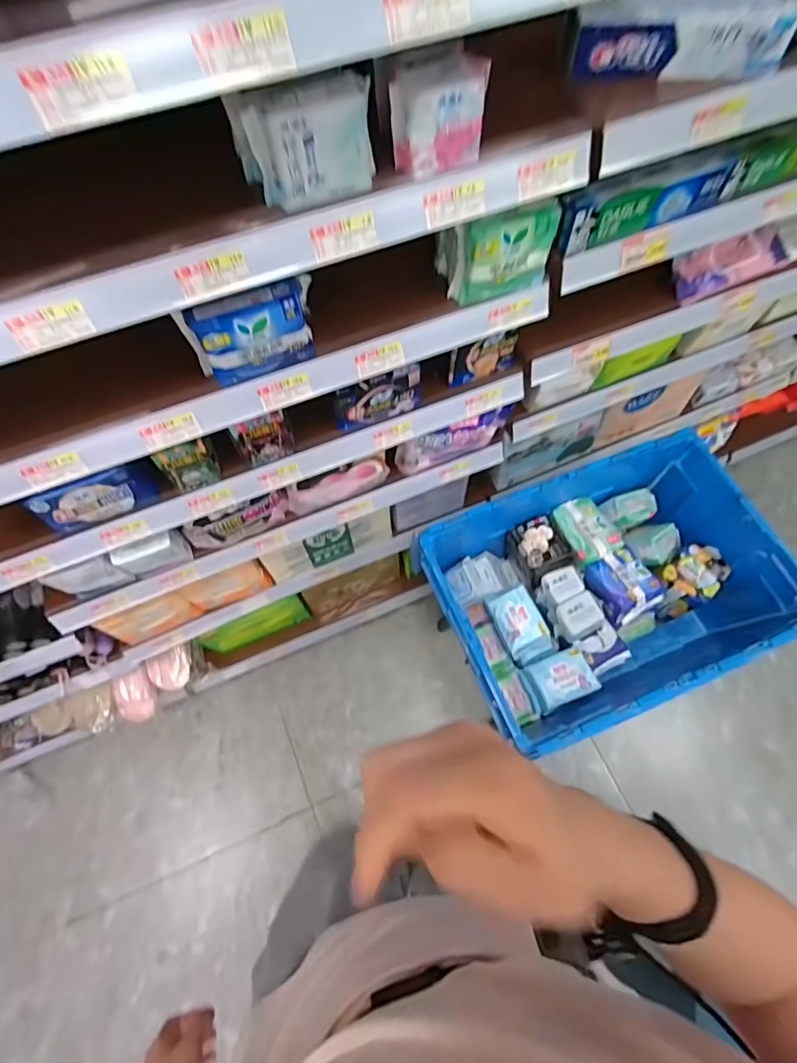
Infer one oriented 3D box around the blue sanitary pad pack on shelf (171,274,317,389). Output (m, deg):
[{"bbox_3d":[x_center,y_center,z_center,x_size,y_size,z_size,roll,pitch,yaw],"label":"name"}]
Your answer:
[{"bbox_3d":[-0.159,-0.219,0.569,0.138,0.101,0.041,-25,68,-9],"label":"blue sanitary pad pack on shelf"}]

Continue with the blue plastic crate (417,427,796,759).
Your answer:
[{"bbox_3d":[0.383,0.125,1.004,0.585,0.286,0.409,-21,68,-8],"label":"blue plastic crate"}]

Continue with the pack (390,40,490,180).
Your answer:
[{"bbox_3d":[0.036,-0.384,0.468,0.086,0.066,0.063,-13,67,-4],"label":"pack"}]

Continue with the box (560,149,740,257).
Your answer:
[{"bbox_3d":[0.314,-0.427,0.649,0.252,0.058,0.047,-24,68,-9],"label":"box"}]

